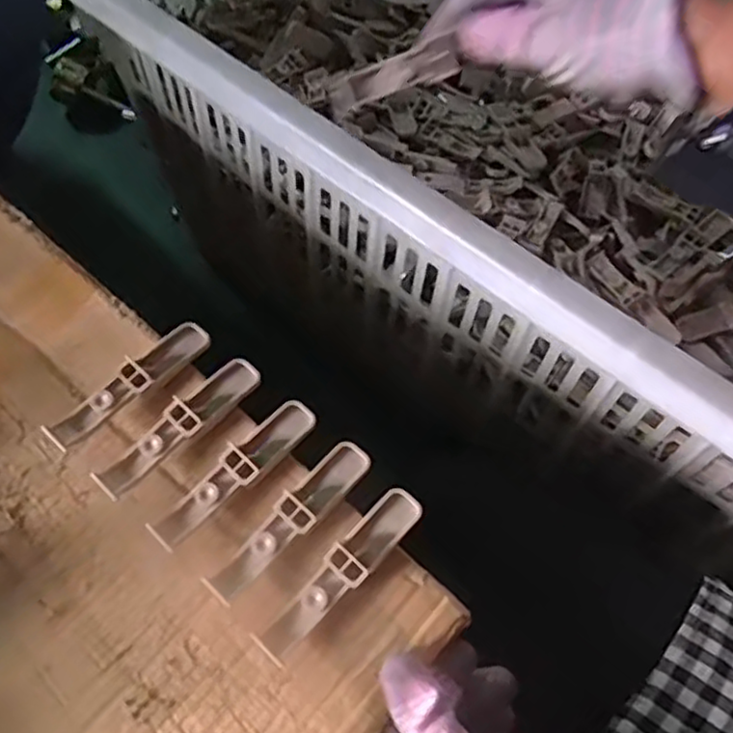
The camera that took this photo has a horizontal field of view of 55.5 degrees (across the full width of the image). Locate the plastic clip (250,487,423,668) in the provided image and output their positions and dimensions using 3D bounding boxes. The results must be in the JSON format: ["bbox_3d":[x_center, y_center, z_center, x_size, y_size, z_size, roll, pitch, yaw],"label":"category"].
[{"bbox_3d":[-0.011,0.100,0.337,0.021,0.019,0.098,40,67,15],"label":"plastic clip"}]

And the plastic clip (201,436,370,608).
[{"bbox_3d":[-0.037,0.078,0.350,0.022,0.026,0.099,39,67,15],"label":"plastic clip"}]

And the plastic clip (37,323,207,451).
[{"bbox_3d":[-0.129,0.007,0.382,0.022,0.014,0.100,39,67,15],"label":"plastic clip"}]

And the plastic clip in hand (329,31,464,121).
[{"bbox_3d":[0.014,-0.148,0.357,0.066,0.017,0.010,-16,57,5],"label":"plastic clip in hand"}]

